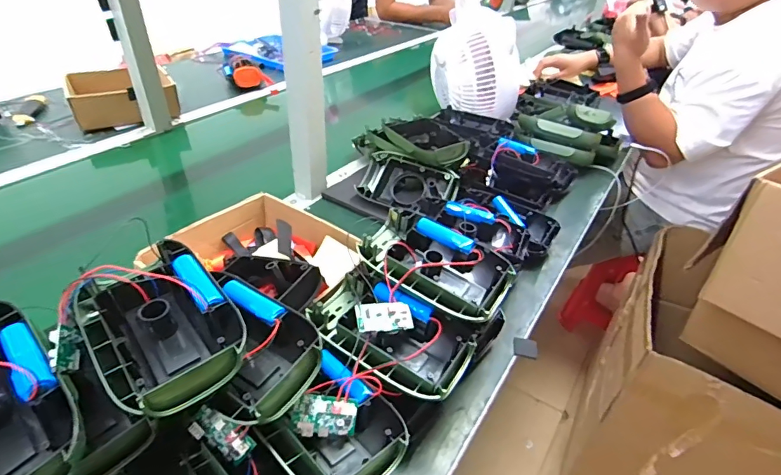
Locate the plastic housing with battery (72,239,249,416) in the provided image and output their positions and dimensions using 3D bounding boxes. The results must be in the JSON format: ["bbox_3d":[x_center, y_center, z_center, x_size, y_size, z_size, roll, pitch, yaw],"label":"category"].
[{"bbox_3d":[-0.183,0.058,0.347,0.097,0.063,0.159,-25,45,-33],"label":"plastic housing with battery"}]

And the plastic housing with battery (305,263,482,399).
[{"bbox_3d":[-0.001,0.095,0.446,0.158,0.050,0.102,20,40,21],"label":"plastic housing with battery"}]

